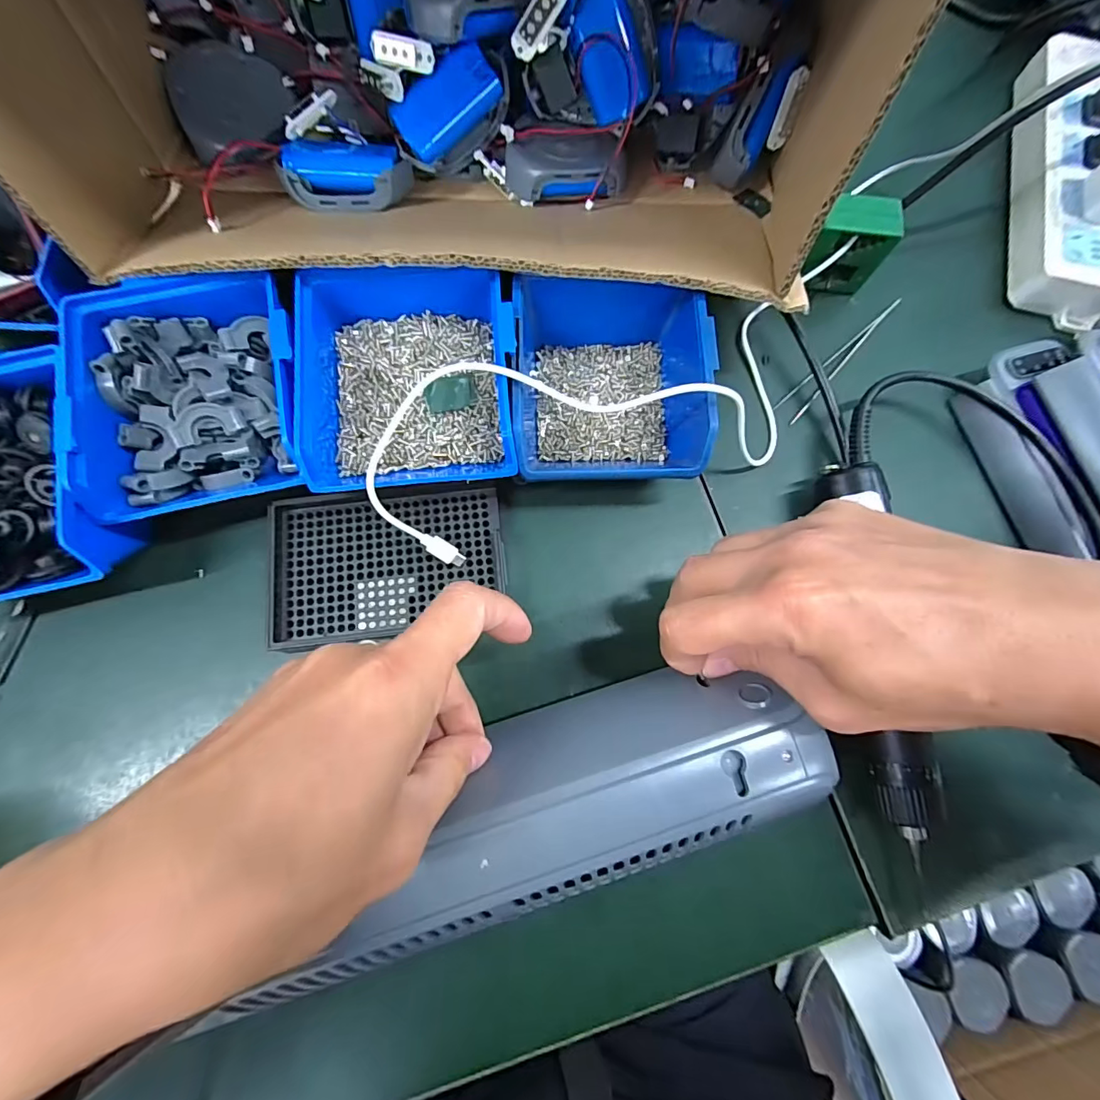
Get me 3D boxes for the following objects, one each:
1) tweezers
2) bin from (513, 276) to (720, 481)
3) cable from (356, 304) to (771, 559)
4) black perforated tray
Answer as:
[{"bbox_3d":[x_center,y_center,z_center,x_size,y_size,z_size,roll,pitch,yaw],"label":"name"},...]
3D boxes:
[{"bbox_3d":[0.202,-0.134,0.334,0.124,0.012,0.016,-44,82,-10],"label":"tweezers"},{"bbox_3d":[0.041,-0.110,0.298,0.120,0.056,0.145,1,77,0],"label":"bin"},{"bbox_3d":[0.036,-0.081,0.301,0.301,0.055,0.122,-14,83,-16],"label":"cable"},{"bbox_3d":[-0.096,0.007,0.285,0.133,0.015,0.087,-6,77,-3],"label":"black perforated tray"}]

